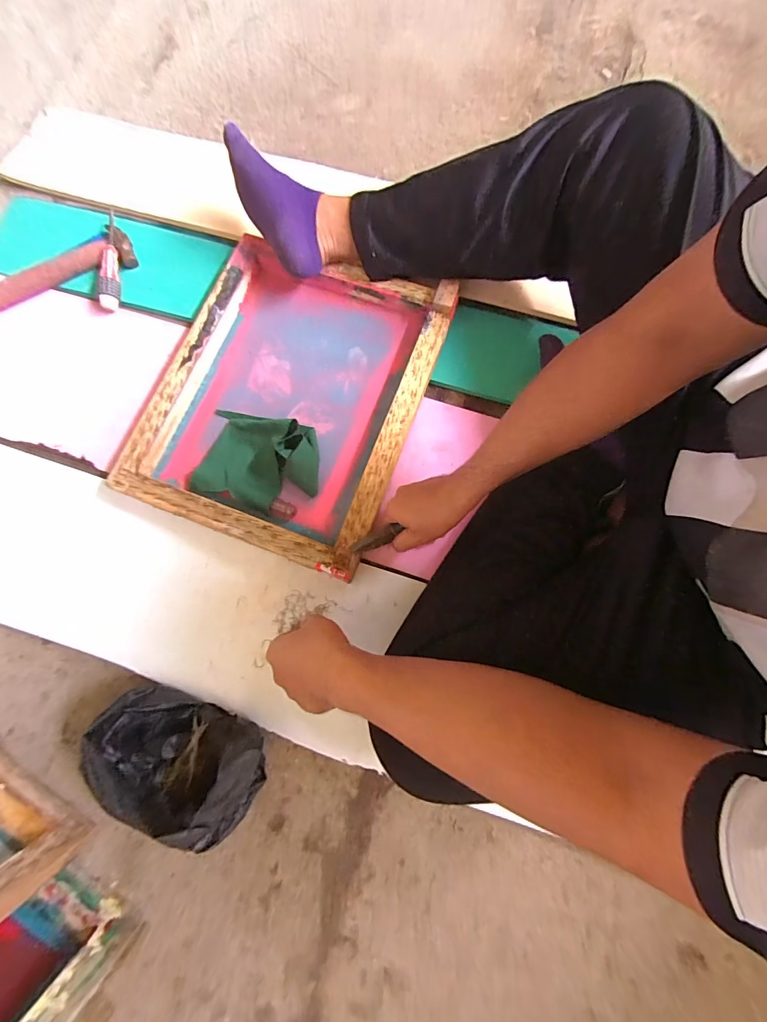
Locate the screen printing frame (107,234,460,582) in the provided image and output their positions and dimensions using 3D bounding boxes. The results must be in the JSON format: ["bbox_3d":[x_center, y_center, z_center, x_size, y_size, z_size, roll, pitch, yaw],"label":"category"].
[{"bbox_3d":[-0.140,-0.173,0.592,0.371,0.046,0.445,20,78,4],"label":"screen printing frame"}]

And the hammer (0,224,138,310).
[{"bbox_3d":[-0.559,-0.404,0.661,0.271,0.034,0.078,-24,79,-5],"label":"hammer"}]

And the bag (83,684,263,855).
[{"bbox_3d":[-0.239,0.292,0.457,0.197,0.105,0.114,17,78,4],"label":"bag"}]

